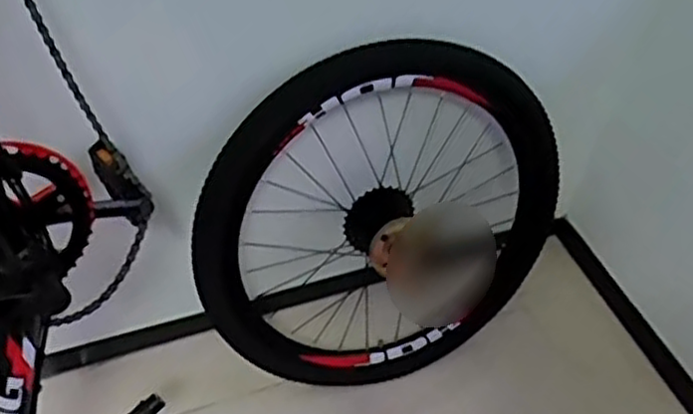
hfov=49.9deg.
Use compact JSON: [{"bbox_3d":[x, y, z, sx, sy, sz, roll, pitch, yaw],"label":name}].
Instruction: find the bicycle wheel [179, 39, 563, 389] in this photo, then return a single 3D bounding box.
[{"bbox_3d":[0.057,0.031,1.007,0.520,0.514,0.099,38,14,-29],"label":"bicycle wheel"}]

